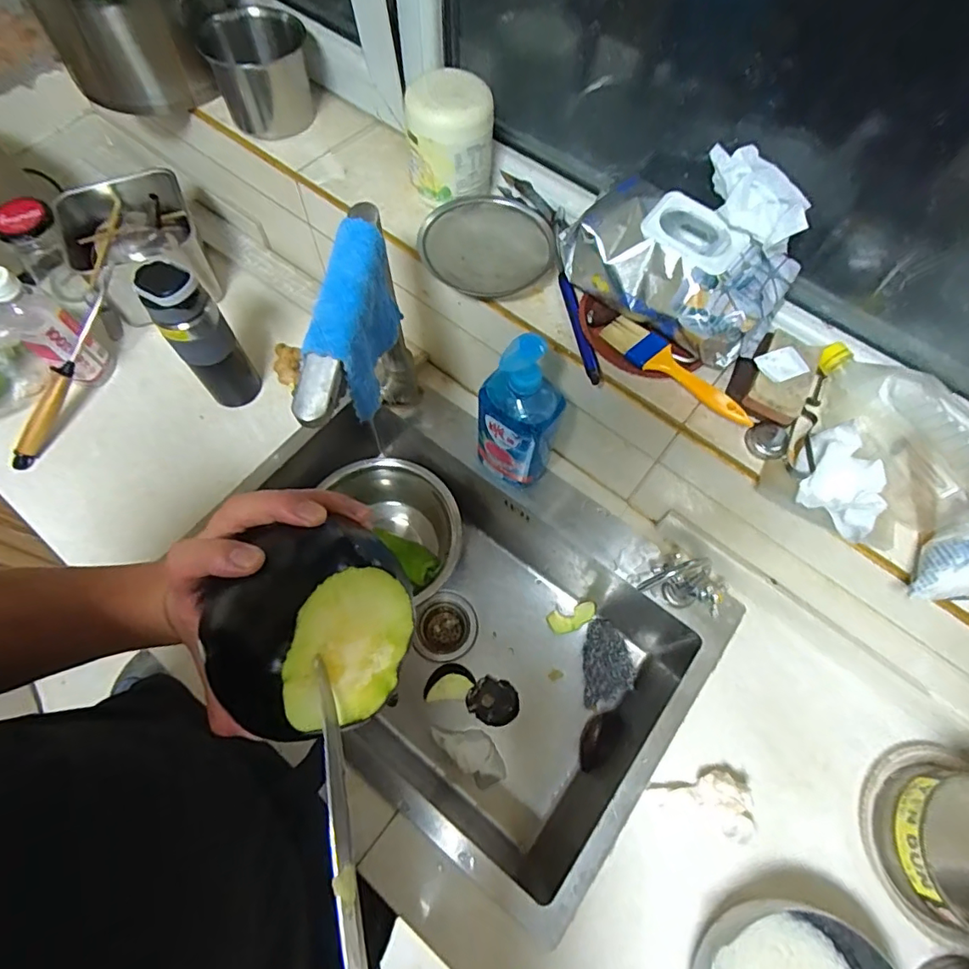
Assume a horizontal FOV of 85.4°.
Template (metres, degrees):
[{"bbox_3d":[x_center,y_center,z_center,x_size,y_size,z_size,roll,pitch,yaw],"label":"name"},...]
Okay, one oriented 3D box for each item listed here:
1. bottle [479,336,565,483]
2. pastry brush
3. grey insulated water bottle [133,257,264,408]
[{"bbox_3d":[0.039,-0.076,0.638,0.099,0.260,0.061,17,67,5],"label":"bottle"},{"bbox_3d":[0.202,-0.121,0.562,0.044,0.021,0.182,-38,73,-17],"label":"pastry brush"},{"bbox_3d":[-0.376,-0.191,0.709,0.070,0.241,0.076,-30,71,-14],"label":"grey insulated water bottle"}]

